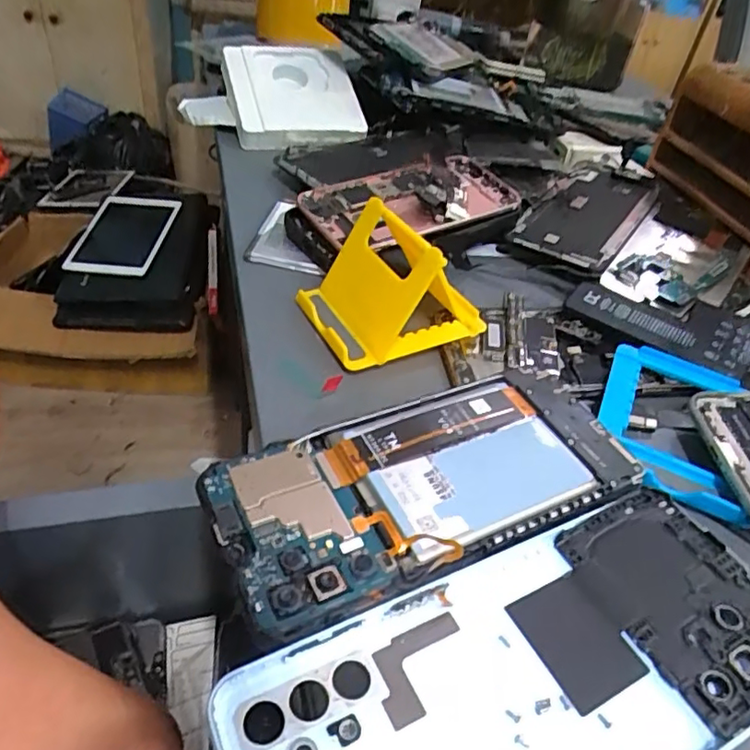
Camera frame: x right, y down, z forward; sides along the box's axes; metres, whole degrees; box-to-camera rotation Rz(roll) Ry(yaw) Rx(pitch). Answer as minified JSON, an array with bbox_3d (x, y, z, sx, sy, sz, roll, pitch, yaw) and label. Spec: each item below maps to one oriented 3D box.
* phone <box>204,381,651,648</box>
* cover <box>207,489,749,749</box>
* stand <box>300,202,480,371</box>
[{"bbox_3d":[0.022,0.038,0.223,0.154,0.011,0.070,-18,46,-21],"label":"phone"},{"bbox_3d":[0.045,0.089,0.172,0.169,0.009,0.076,-16,45,-23],"label":"cover"},{"bbox_3d":[0.009,-0.050,0.308,0.081,0.055,0.071,-16,47,-24],"label":"stand"}]

